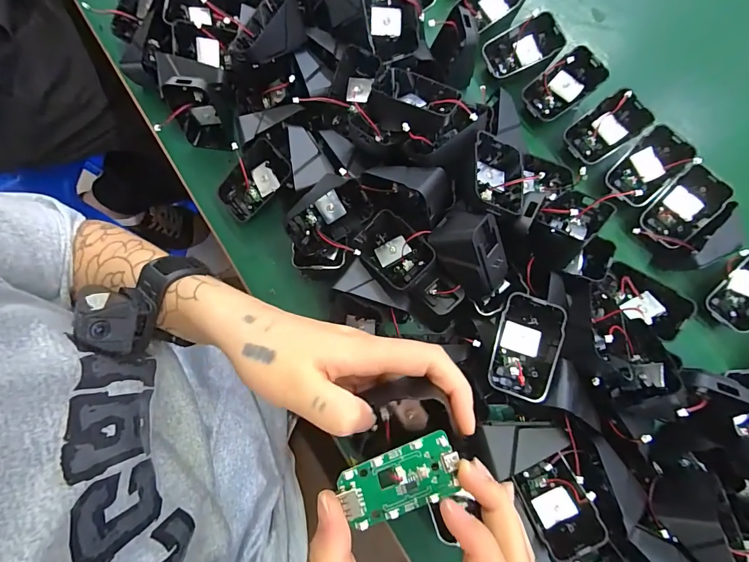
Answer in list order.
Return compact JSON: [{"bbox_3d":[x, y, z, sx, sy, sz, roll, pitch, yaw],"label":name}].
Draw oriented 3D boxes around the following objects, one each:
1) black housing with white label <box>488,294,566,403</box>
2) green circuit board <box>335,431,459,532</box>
[{"bbox_3d":[0.110,0.048,0.276,0.044,0.020,0.070,14,78,2],"label":"black housing with white label"},{"bbox_3d":[0.014,0.101,0.192,0.059,0.011,0.031,-19,78,-5],"label":"green circuit board"}]

